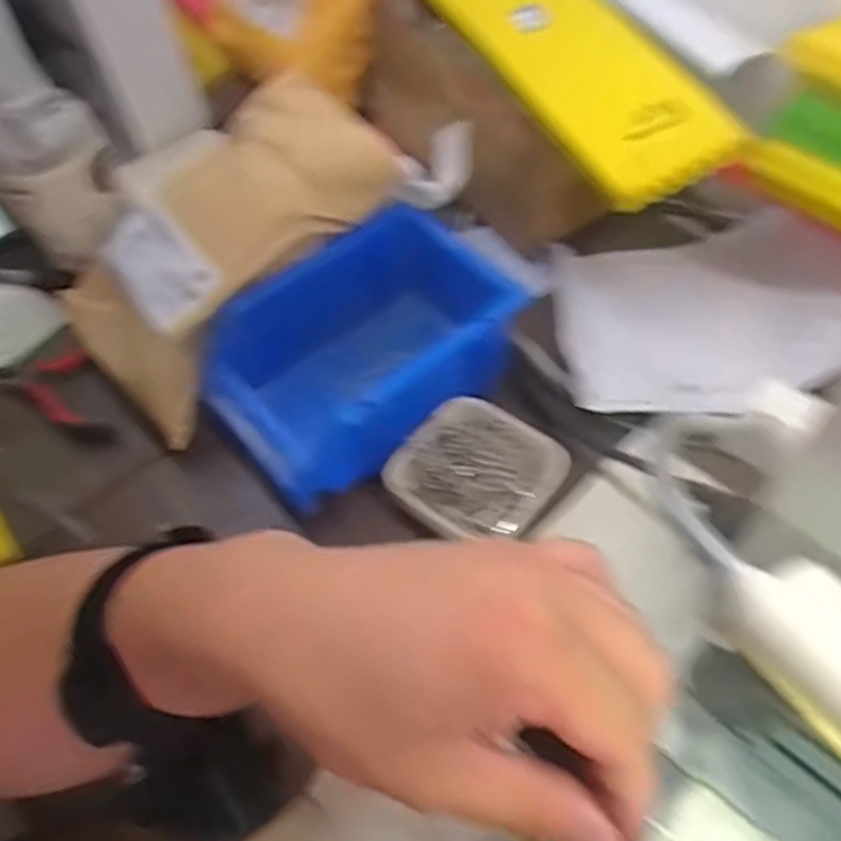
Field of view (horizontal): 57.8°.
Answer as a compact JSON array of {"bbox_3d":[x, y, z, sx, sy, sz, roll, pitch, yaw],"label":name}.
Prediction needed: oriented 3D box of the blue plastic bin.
[{"bbox_3d":[-0.033,-0.037,0.493,0.194,0.095,0.122,-34,61,-17],"label":"blue plastic bin"}]

